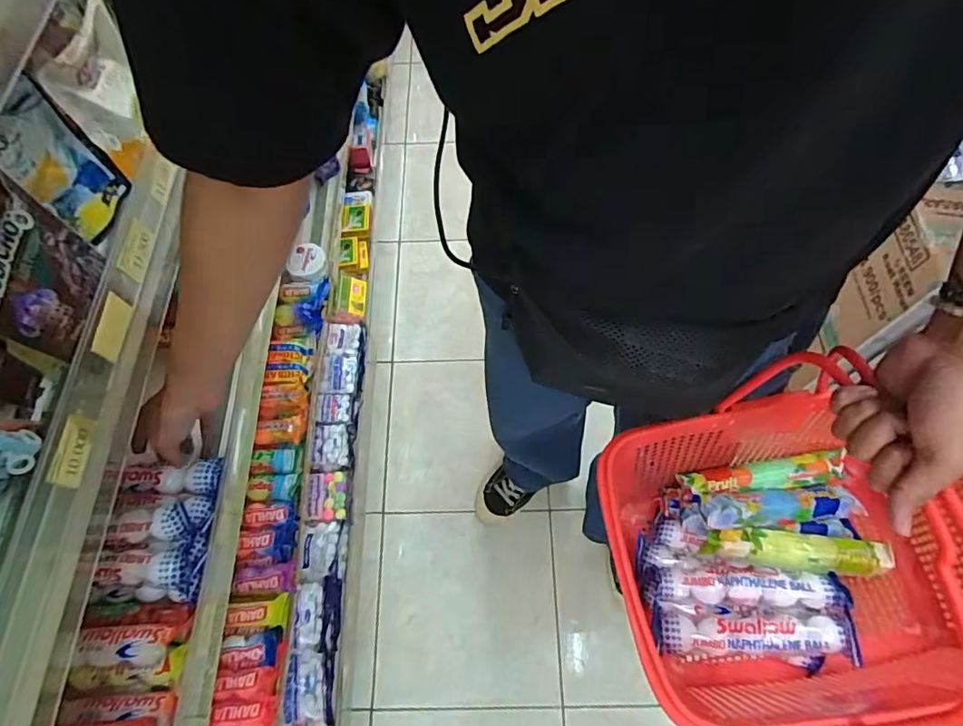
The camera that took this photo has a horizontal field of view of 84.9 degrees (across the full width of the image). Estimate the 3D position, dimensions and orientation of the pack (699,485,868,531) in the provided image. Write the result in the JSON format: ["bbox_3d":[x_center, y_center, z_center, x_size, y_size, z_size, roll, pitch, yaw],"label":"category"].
[{"bbox_3d":[0.371,0.179,0.657,0.201,0.043,0.043,-4,66,-1],"label":"pack"}]

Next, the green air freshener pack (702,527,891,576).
[{"bbox_3d":[0.383,0.230,0.646,0.209,0.034,0.041,5,66,3],"label":"green air freshener pack"}]

